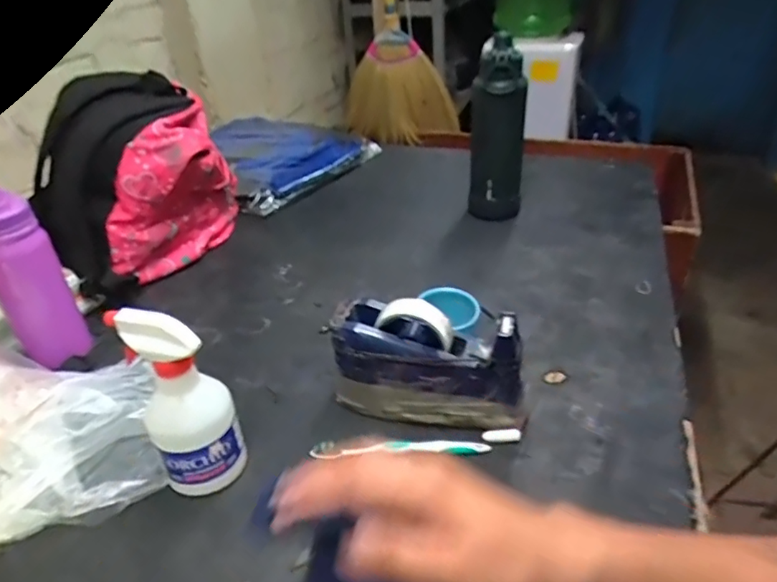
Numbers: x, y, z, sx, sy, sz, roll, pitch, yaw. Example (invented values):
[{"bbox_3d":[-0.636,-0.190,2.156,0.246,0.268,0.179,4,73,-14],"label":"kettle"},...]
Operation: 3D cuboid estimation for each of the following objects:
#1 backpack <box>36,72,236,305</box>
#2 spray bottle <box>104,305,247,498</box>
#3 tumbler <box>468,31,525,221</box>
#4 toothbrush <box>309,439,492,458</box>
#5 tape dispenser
[{"bbox_3d":[-0.393,-0.171,0.865,0.285,0.263,0.272,-16,36,-20],"label":"backpack"},{"bbox_3d":[-0.187,0.102,0.508,0.079,0.182,0.070,-16,36,-20],"label":"spray bottle"},{"bbox_3d":[0.189,-0.268,0.944,0.090,0.293,0.070,6,34,13],"label":"tumbler"},{"bbox_3d":[0.011,0.161,0.561,0.182,0.015,0.018,-1,33,2],"label":"toothbrush"},{"bbox_3d":[0.042,0.079,0.584,0.205,0.119,0.063,7,34,15],"label":"tape dispenser"}]

